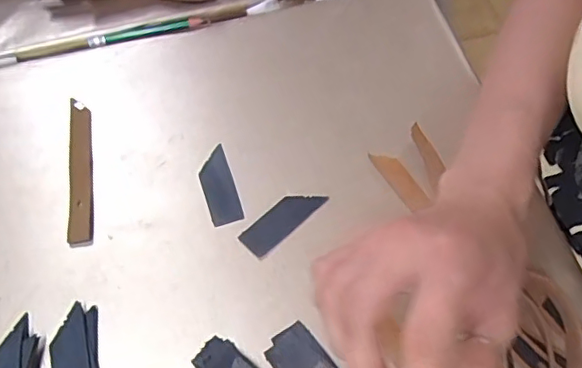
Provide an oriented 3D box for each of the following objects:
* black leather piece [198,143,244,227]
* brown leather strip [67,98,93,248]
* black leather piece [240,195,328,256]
[{"bbox_3d":[-0.054,0.002,0.421,0.023,0.004,0.062,-19,61,-4],"label":"black leather piece"},{"bbox_3d":[-0.157,-0.012,0.424,0.017,0.008,0.127,-11,60,-5],"label":"brown leather strip"},{"bbox_3d":[-0.006,0.024,0.399,0.064,0.004,0.022,-38,65,-19],"label":"black leather piece"}]

